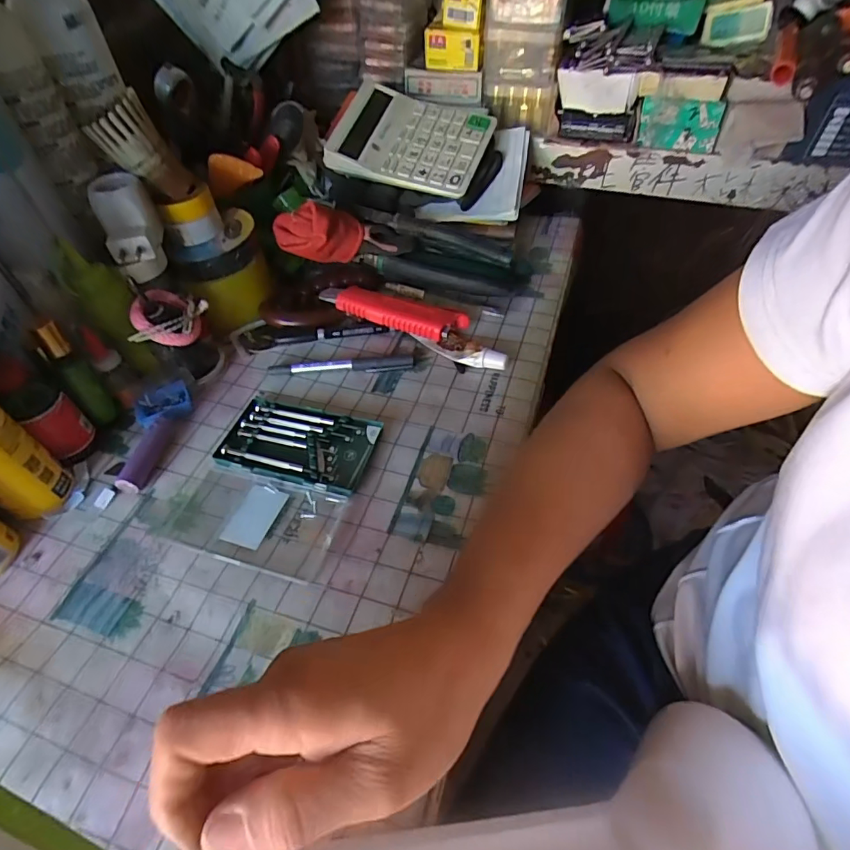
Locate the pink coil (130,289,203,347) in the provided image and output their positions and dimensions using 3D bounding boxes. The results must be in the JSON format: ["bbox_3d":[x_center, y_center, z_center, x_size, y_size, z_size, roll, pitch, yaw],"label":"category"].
[{"bbox_3d":[-0.217,-0.090,0.412,0.051,0.020,0.051,21,49,-26],"label":"pink coil"}]

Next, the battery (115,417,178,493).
[{"bbox_3d":[-0.221,0.021,0.391,0.016,0.017,0.070,7,51,8],"label":"battery"}]

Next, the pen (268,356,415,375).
[{"bbox_3d":[-0.078,-0.055,0.455,0.132,0.011,0.014,-1,50,2],"label":"pen"}]

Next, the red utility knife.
[{"bbox_3d":[-0.034,-0.112,0.483,0.149,0.033,0.027,15,52,15],"label":"red utility knife"}]

